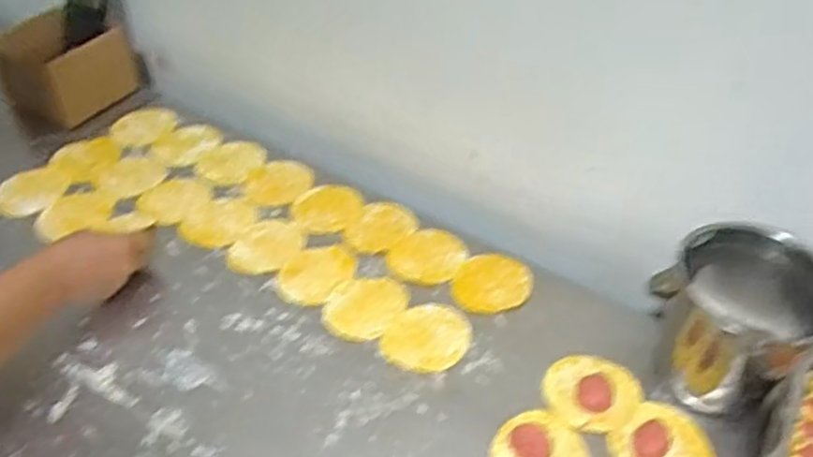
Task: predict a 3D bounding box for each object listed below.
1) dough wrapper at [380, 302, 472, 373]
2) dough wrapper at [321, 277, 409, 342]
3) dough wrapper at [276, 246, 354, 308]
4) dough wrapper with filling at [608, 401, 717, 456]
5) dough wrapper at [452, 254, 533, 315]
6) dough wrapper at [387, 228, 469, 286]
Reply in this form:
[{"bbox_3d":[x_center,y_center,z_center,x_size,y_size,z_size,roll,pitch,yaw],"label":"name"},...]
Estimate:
[{"bbox_3d":[0.022,0.108,0.680,0.077,0.004,0.089,25,49,22],"label":"dough wrapper"},{"bbox_3d":[-0.044,0.082,0.719,0.073,0.004,0.094,27,50,23],"label":"dough wrapper"},{"bbox_3d":[-0.100,0.050,0.746,0.070,0.004,0.091,30,54,25],"label":"dough wrapper"},{"bbox_3d":[0.229,0.194,0.593,0.084,0.011,0.078,-28,52,-27],"label":"dough wrapper with filling"},{"bbox_3d":[0.093,0.058,0.733,0.086,0.010,0.072,-14,47,-16],"label":"dough wrapper"},{"bbox_3d":[0.026,0.031,0.763,0.084,0.006,0.075,-34,55,-31],"label":"dough wrapper"}]

